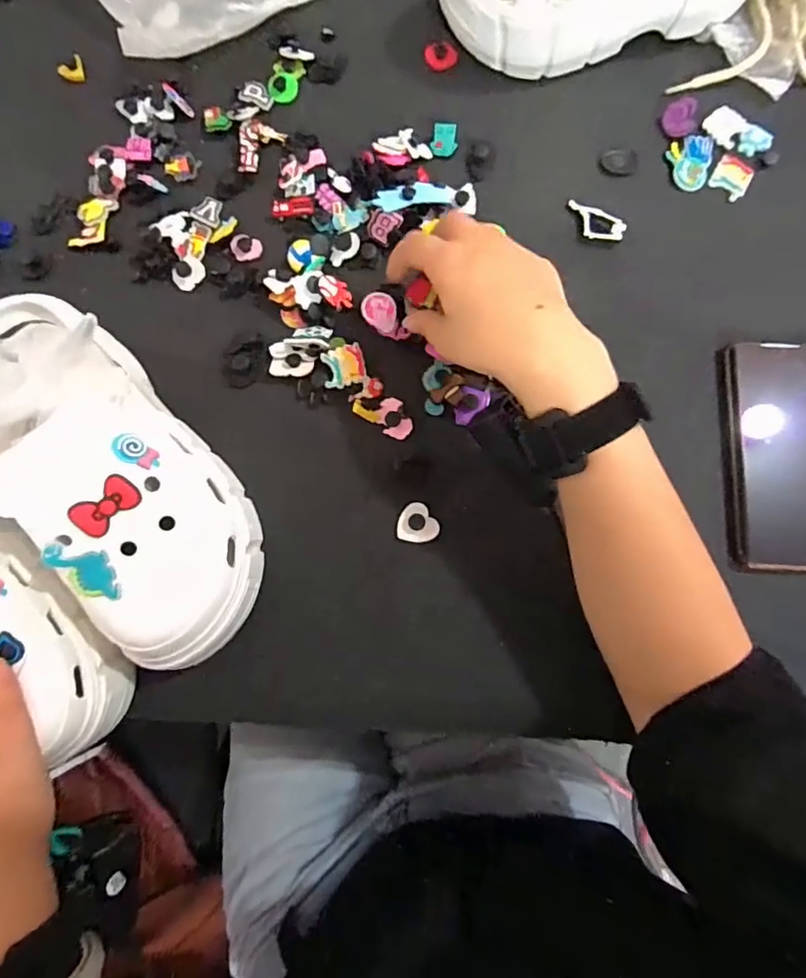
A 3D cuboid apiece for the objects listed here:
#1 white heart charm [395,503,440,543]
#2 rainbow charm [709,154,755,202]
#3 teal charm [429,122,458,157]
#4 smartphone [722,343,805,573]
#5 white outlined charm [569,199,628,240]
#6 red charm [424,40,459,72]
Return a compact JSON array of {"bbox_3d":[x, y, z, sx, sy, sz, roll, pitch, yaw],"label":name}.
[{"bbox_3d":[0.011,0.023,0.370,0.028,0.004,0.027,0,80,0],"label":"white heart charm"},{"bbox_3d":[0.257,-0.243,0.420,0.028,0.004,0.037,26,81,5],"label":"rainbow charm"},{"bbox_3d":[0.033,-0.277,0.426,0.021,0.004,0.026,8,100,-4],"label":"teal charm"},{"bbox_3d":[0.265,-0.024,0.375,0.077,0.020,0.160,4,80,1],"label":"smartphone"},{"bbox_3d":[0.145,-0.204,0.410,0.048,0.007,0.024,36,82,6],"label":"white outlined charm"},{"bbox_3d":[0.031,-0.358,0.444,0.024,0.004,0.027,-43,83,-7],"label":"red charm"}]

